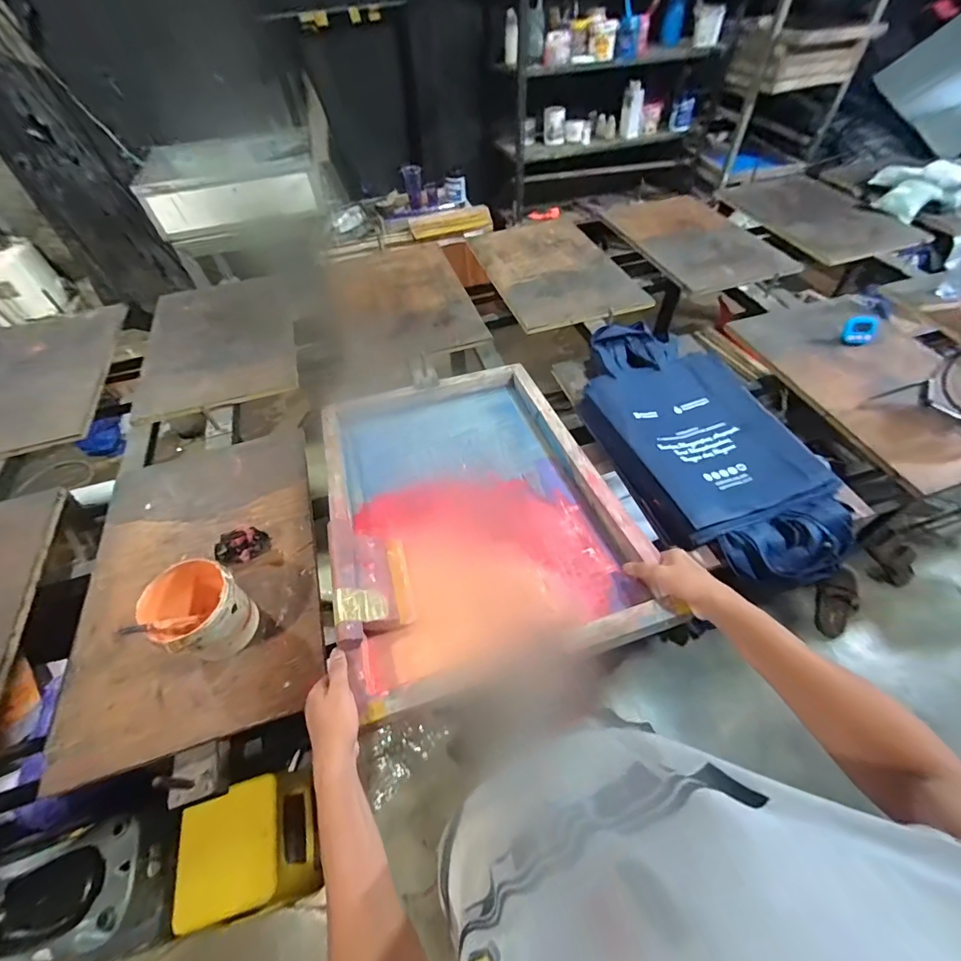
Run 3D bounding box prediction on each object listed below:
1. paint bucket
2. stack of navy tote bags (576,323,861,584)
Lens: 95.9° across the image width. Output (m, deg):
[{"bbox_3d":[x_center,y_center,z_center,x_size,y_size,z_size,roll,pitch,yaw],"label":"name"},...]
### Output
[{"bbox_3d":[-0.427,0.204,0.676,0.124,0.120,0.124,-1,53,1],"label":"paint bucket"},{"bbox_3d":[0.440,-0.099,0.889,0.357,0.074,0.655,-15,54,-9],"label":"stack of navy tote bags"}]

